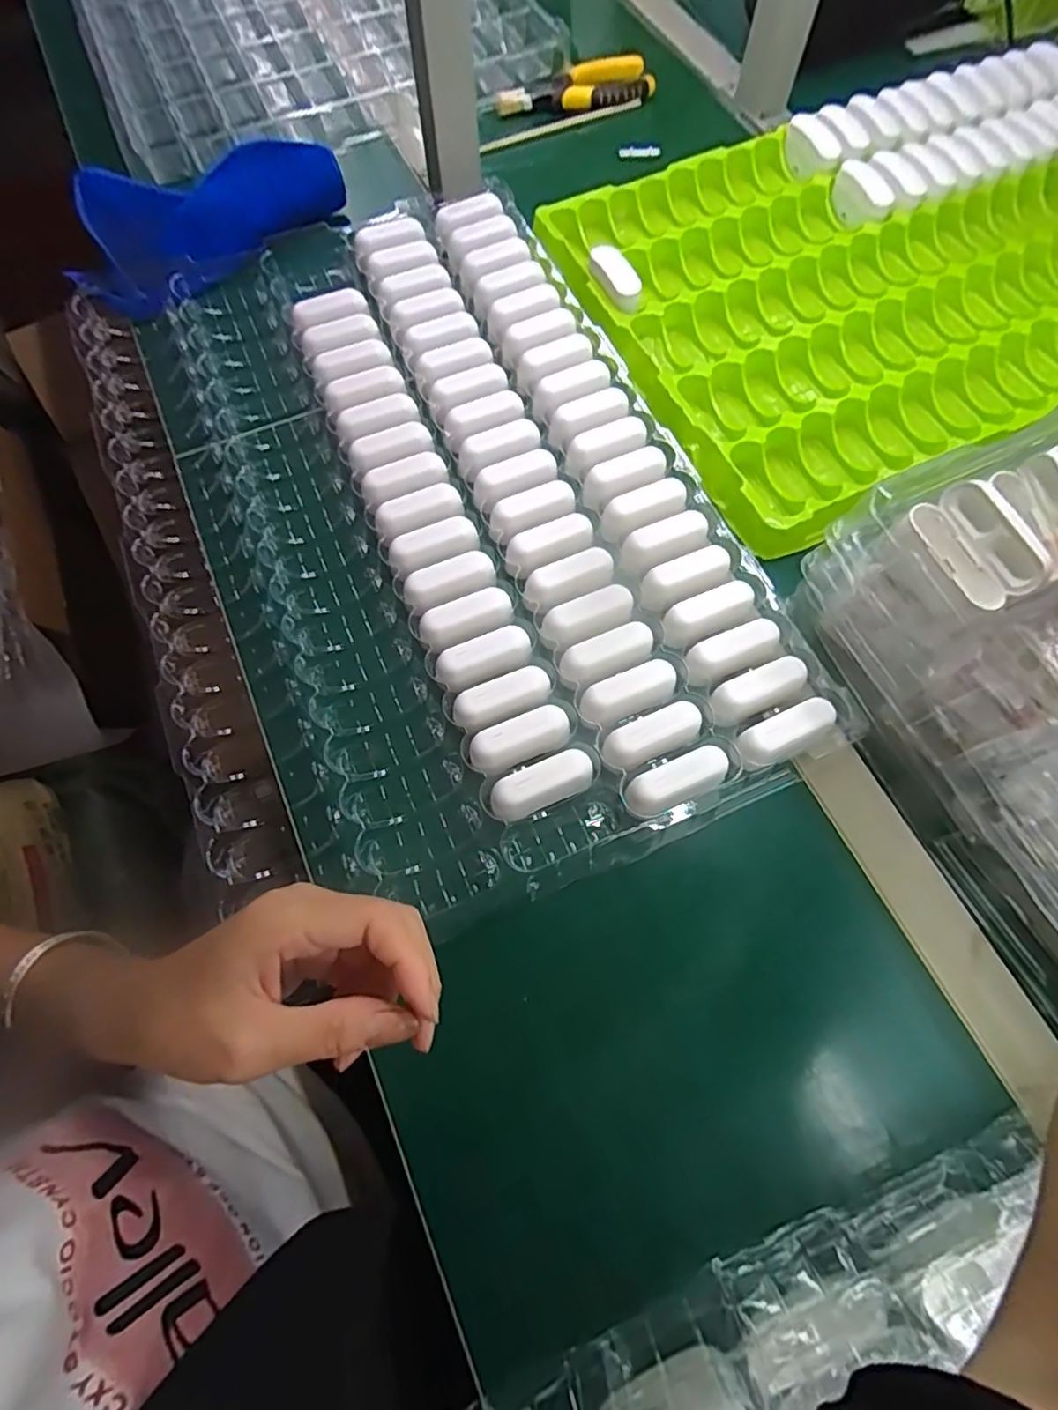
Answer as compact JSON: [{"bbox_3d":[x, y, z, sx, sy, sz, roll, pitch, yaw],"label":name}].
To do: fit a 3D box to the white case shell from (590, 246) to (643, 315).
[{"bbox_3d":[0.071,-0.354,0.493,0.019,0.023,0.059,-35,85,-10],"label":"white case shell"}]

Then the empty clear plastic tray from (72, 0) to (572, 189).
[{"bbox_3d":[-0.259,-0.778,0.659,0.435,0.025,0.463,-25,71,-9],"label":"empty clear plastic tray"}]

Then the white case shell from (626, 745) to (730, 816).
[{"bbox_3d":[0.088,0.048,0.360,0.063,0.028,0.024,-23,71,-7],"label":"white case shell"}]

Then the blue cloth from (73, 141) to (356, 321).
[{"bbox_3d":[-0.286,-0.440,0.536,0.240,0.033,0.159,-29,71,-8],"label":"blue cloth"}]

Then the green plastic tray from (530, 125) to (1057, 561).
[{"bbox_3d":[0.323,-0.389,0.525,0.556,0.035,0.391,-27,71,-10],"label":"green plastic tray"}]

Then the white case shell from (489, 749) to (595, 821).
[{"bbox_3d":[0.008,0.049,0.359,0.063,0.024,0.024,-24,71,-7],"label":"white case shell"}]

